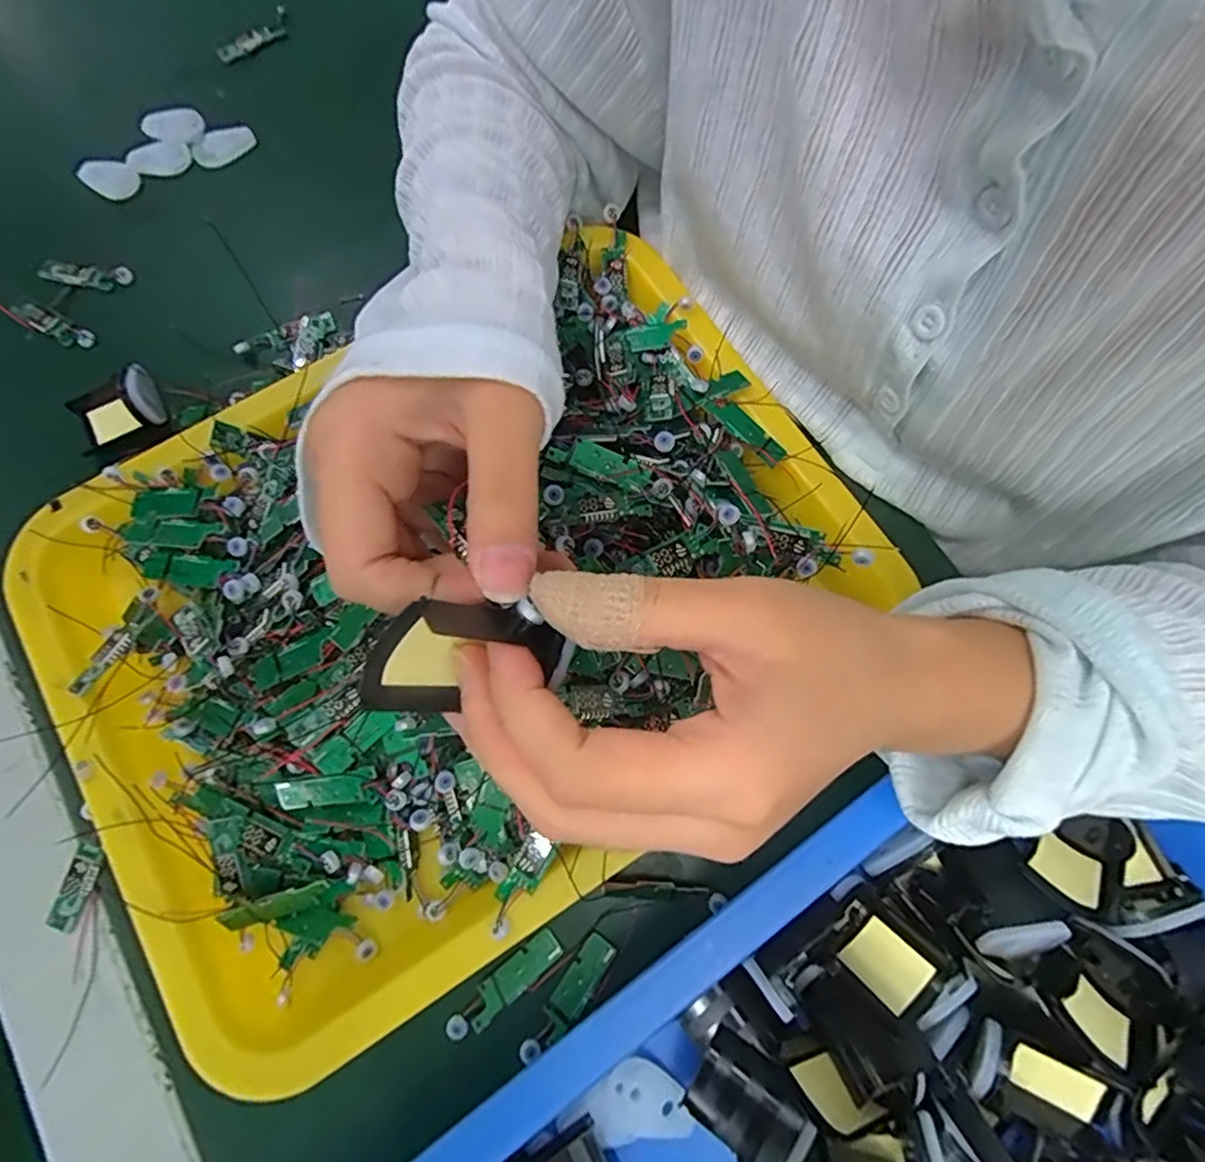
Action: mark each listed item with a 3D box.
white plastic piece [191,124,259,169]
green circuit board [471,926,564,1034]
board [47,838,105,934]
[{"bbox_3d":[-0.223,-0.257,0.365,0.036,0.006,0.020,-39,77,-10],"label":"white plastic piece"},{"bbox_3d":[-0.036,0.160,0.251,0.042,0.007,0.013,-39,77,-9],"label":"green circuit board"},{"bbox_3d":[-0.218,0.127,0.257,0.014,0.005,0.034,15,75,5],"label":"board"}]

